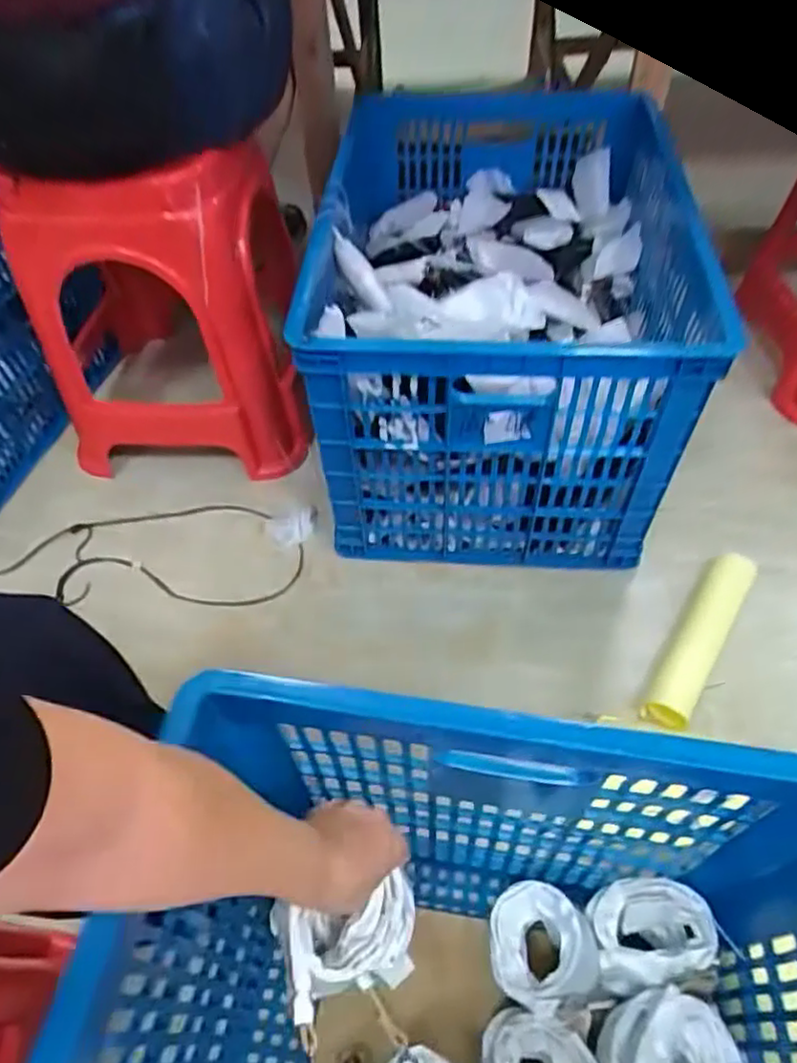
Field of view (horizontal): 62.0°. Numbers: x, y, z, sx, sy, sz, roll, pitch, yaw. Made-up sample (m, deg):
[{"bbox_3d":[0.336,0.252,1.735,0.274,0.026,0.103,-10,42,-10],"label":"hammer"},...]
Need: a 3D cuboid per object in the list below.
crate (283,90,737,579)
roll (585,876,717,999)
[{"bbox_3d":[0.160,-0.291,1.013,0.505,0.418,0.631,1,49,5],"label":"crate"},{"bbox_3d":[0.233,0.381,0.626,0.100,0.080,0.085,-5,49,-1],"label":"roll"}]

